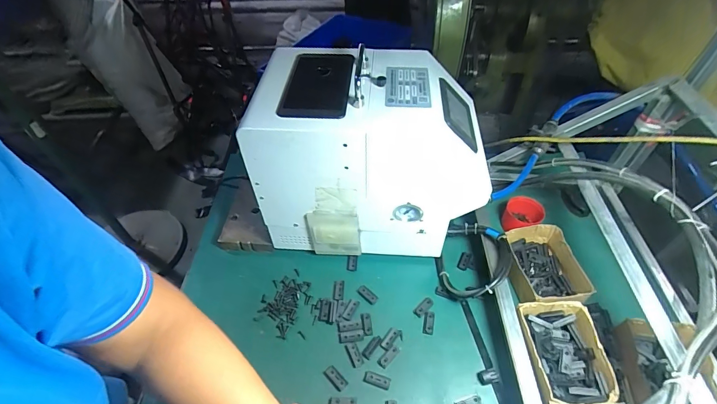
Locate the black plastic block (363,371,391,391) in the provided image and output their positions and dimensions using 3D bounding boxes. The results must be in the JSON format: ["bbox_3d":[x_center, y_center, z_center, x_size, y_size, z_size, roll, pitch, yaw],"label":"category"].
[{"bbox_3d":[0.026,0.254,0.521,0.038,0.004,0.016,15,51,14],"label":"black plastic block"}]

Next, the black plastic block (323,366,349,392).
[{"bbox_3d":[-0.033,0.254,0.527,0.017,0.004,0.038,-37,57,-26],"label":"black plastic block"}]

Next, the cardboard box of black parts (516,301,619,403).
[{"bbox_3d":[0.286,0.210,0.509,0.097,0.044,0.135,-3,49,-1],"label":"cardboard box of black parts"}]

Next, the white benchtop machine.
[{"bbox_3d":[0.023,-0.061,0.609,0.327,0.293,0.203,5,49,6],"label":"white benchtop machine"}]

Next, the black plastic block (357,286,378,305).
[{"bbox_3d":[0.015,0.155,0.610,0.037,0.004,0.018,34,58,27],"label":"black plastic block"}]

